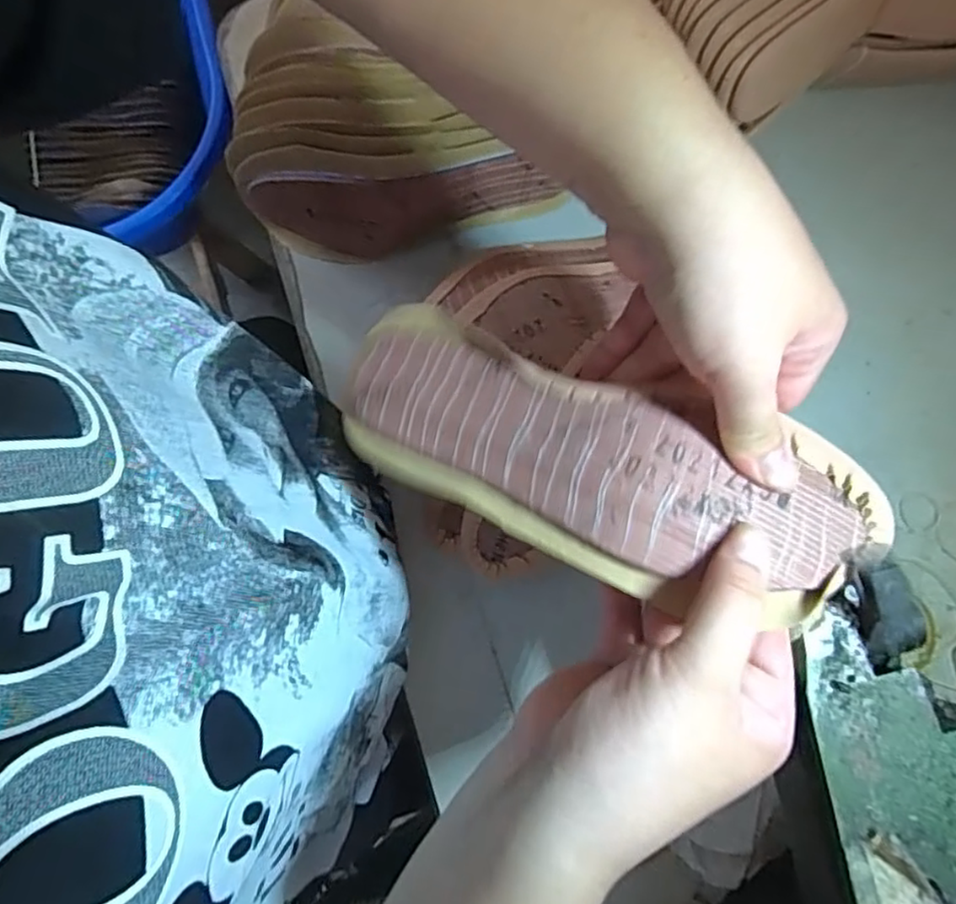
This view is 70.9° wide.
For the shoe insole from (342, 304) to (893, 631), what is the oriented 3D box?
[{"bbox_3d":[0.040,0.002,0.277,0.225,0.026,0.081,21,78,21],"label":"shoe insole"}]

